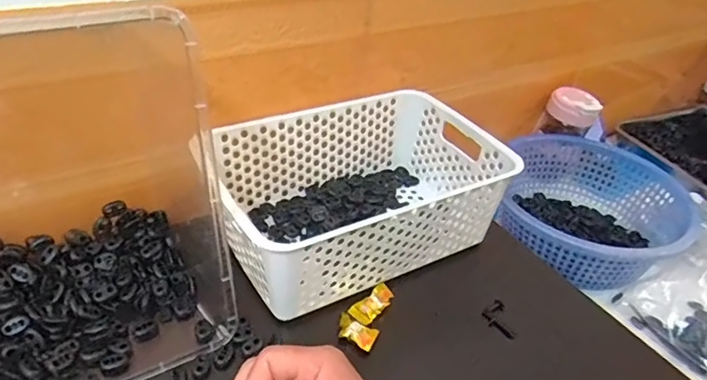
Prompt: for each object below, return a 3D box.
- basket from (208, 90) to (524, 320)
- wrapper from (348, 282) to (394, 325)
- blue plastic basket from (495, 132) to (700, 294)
[{"bbox_3d":[0.001,0.002,0.579,0.293,0.114,0.202,-15,42,-27],"label":"basket"},{"bbox_3d":[0.018,0.113,0.521,0.045,0.007,0.026,-40,51,-19],"label":"wrapper"},{"bbox_3d":[0.339,0.040,0.742,0.251,0.102,0.264,15,37,11],"label":"blue plastic basket"}]

